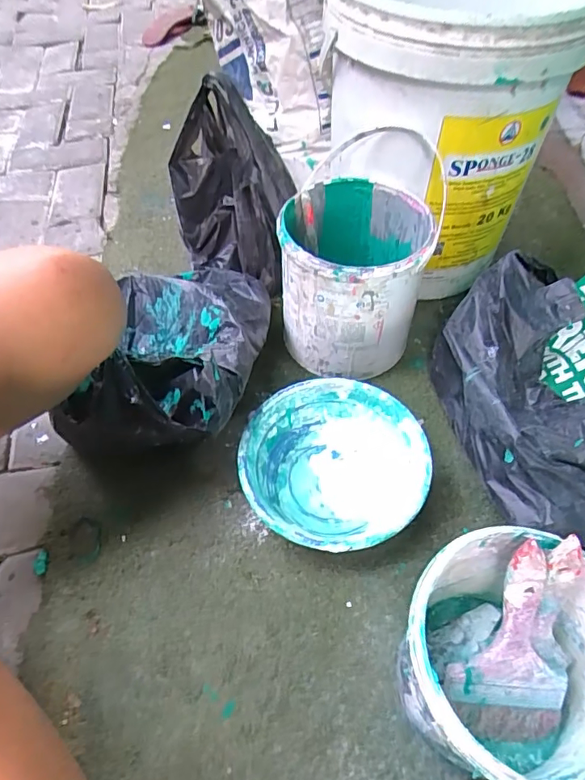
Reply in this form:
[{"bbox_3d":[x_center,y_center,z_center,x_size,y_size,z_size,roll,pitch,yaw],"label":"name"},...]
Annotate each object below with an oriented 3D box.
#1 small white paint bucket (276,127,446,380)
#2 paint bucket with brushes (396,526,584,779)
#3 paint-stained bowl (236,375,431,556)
[{"bbox_3d":[0.076,-0.149,0.650,0.164,0.198,0.180,0,52,0],"label":"small white paint bucket"},{"bbox_3d":[0.166,0.219,0.402,0.162,0.171,0.155,0,52,0],"label":"paint bucket with brushes"},{"bbox_3d":[0.042,0.086,0.569,0.198,0.072,0.185,0,52,0],"label":"paint-stained bowl"}]

